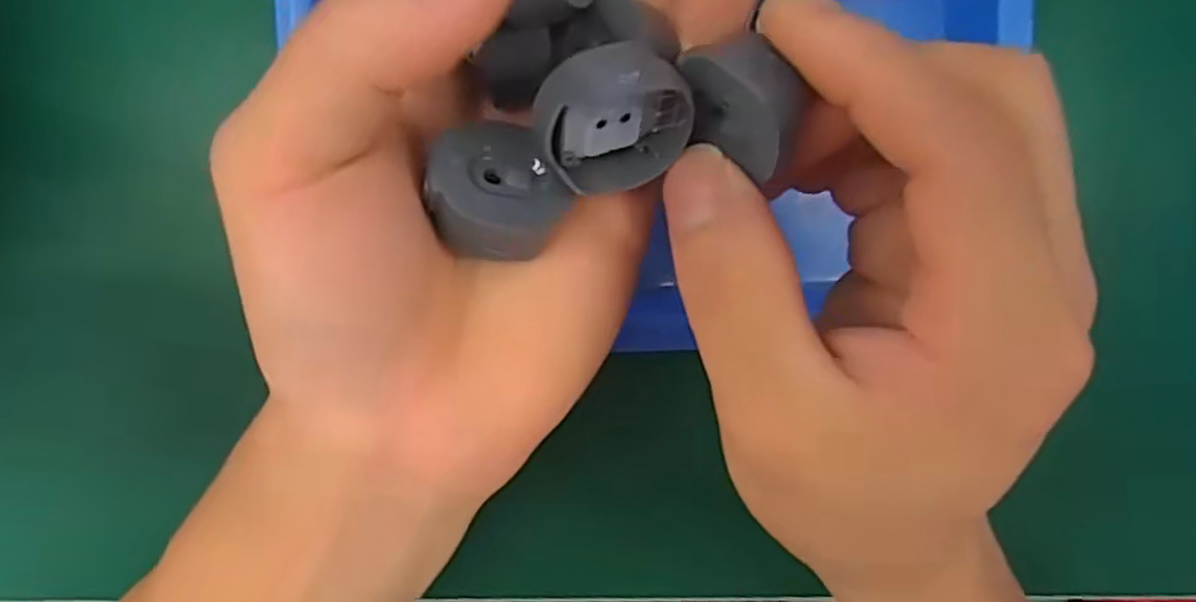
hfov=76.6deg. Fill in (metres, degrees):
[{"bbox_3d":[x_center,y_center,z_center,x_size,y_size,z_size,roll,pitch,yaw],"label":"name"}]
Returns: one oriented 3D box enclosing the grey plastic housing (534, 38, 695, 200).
[{"bbox_3d":[0.002,-0.037,0.149,0.029,0.035,0.017,-44,53,16],"label":"grey plastic housing"}]

